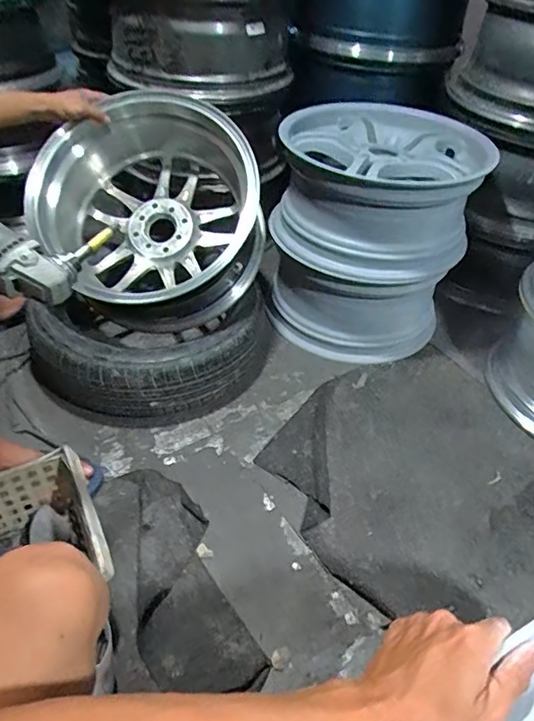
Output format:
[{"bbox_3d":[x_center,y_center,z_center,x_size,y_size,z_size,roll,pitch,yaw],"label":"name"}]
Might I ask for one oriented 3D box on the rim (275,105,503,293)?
[{"bbox_3d":[0.242,-0.403,1.241,0.445,0.295,0.375,1,43,-4],"label":"rim"}]

